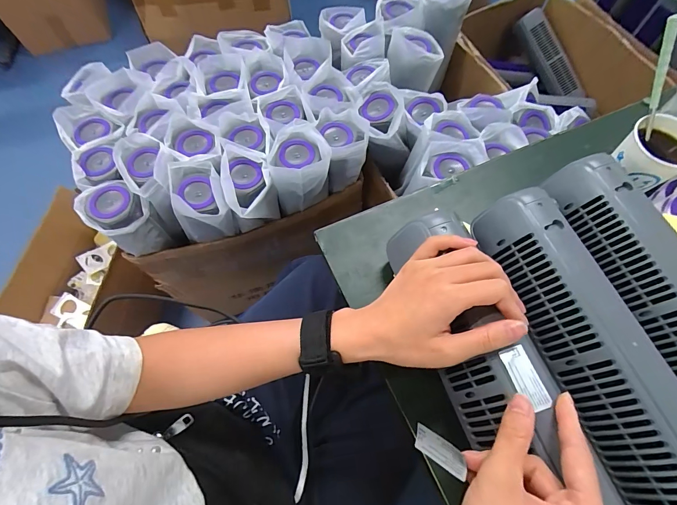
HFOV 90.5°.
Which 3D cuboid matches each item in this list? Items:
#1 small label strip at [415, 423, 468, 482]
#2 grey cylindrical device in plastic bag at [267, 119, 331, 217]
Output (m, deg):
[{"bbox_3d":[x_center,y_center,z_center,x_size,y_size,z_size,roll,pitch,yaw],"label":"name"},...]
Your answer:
[{"bbox_3d":[0.073,0.144,0.245,0.004,0.043,0.020,7,90,-33],"label":"small label strip"},{"bbox_3d":[-0.071,-0.149,0.616,0.102,0.129,0.101,-14,66,-6],"label":"grey cylindrical device in plastic bag"}]

